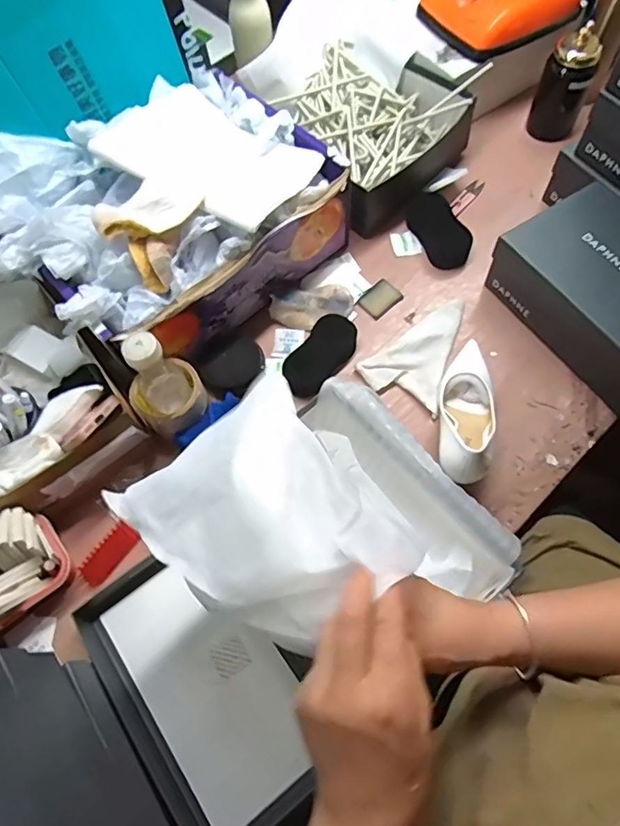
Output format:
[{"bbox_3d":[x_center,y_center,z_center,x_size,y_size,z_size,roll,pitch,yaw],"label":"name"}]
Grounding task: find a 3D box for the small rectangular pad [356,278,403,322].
[{"bbox_3d":[0.106,-0.173,0.777,0.060,0.006,0.044,-39,70,-13],"label":"small rectangular pad"}]

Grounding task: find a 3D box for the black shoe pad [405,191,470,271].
[{"bbox_3d":[0.200,-0.290,0.808,0.062,0.032,0.134,-23,67,-7],"label":"black shoe pad"}]

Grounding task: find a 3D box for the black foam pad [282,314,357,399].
[{"bbox_3d":[0.017,-0.082,0.731,0.068,0.019,0.138,43,68,-12],"label":"black foam pad"}]

